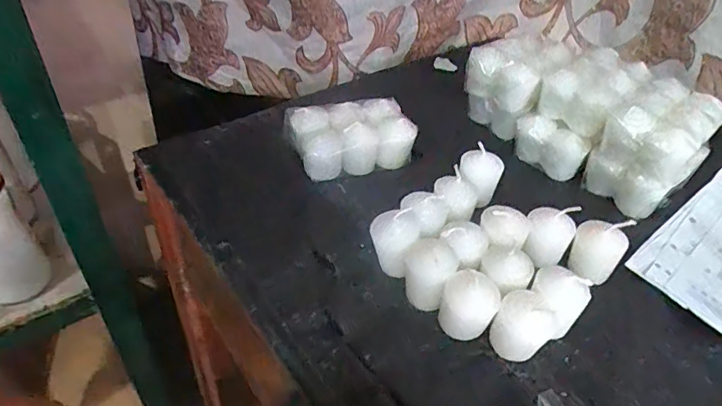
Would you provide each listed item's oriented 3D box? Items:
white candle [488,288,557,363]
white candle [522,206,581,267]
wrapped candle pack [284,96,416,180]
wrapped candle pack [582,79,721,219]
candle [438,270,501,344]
[{"bbox_3d":[0.110,0.082,0.341,0.035,0.048,0.031,-5,42,-12],"label":"white candle"},{"bbox_3d":[0.151,0.026,0.402,0.036,0.045,0.033,23,44,20],"label":"white candle"},{"bbox_3d":[-0.012,-0.065,0.496,0.119,0.050,0.066,-8,43,-15],"label":"wrapped candle pack"},{"bbox_3d":[0.271,-0.053,0.465,0.078,0.087,0.108,34,48,29],"label":"wrapped candle pack"},{"bbox_3d":[0.076,0.073,0.352,0.037,0.042,0.032,12,41,7],"label":"candle"}]

